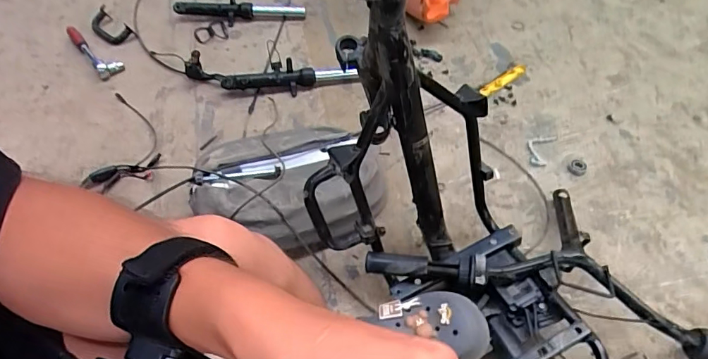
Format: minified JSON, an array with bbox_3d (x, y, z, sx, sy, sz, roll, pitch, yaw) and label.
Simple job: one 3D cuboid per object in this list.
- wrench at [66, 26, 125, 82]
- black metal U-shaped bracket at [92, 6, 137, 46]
[{"bbox_3d":[-0.638,-0.321,1.134,0.057,0.039,0.236,-35,58,-21],"label":"wrench"},{"bbox_3d":[-0.624,-0.392,1.179,0.148,0.030,0.070,37,63,27],"label":"black metal U-shaped bracket"}]

